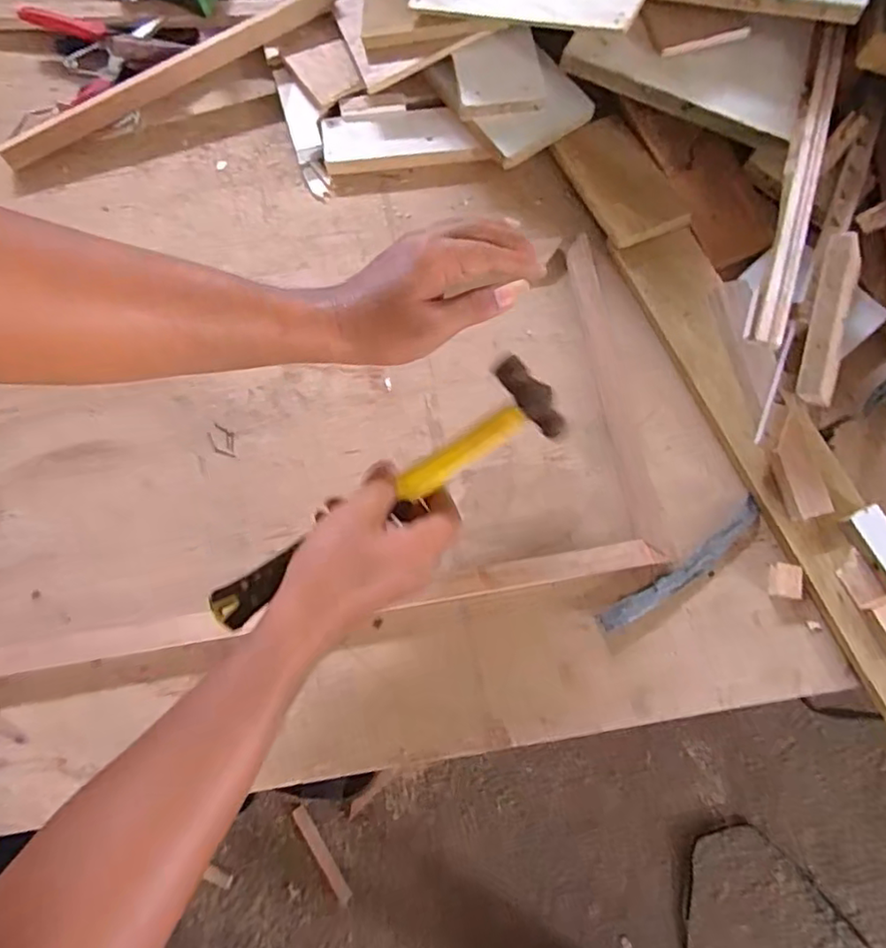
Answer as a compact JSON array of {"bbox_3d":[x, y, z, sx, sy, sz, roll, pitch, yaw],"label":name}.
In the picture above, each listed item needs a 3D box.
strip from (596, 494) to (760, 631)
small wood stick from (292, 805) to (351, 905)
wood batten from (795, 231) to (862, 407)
[{"bbox_3d":[0.207,0.080,0.516,0.174,0.004,0.023,-34,78,-9],"label":"strip"},{"bbox_3d":[-0.233,0.728,1.161,0.027,0.018,0.185,-34,78,-9],"label":"small wood stick"},{"bbox_3d":[0.304,-0.121,0.478,0.024,0.013,0.130,9,95,2],"label":"wood batten"}]

